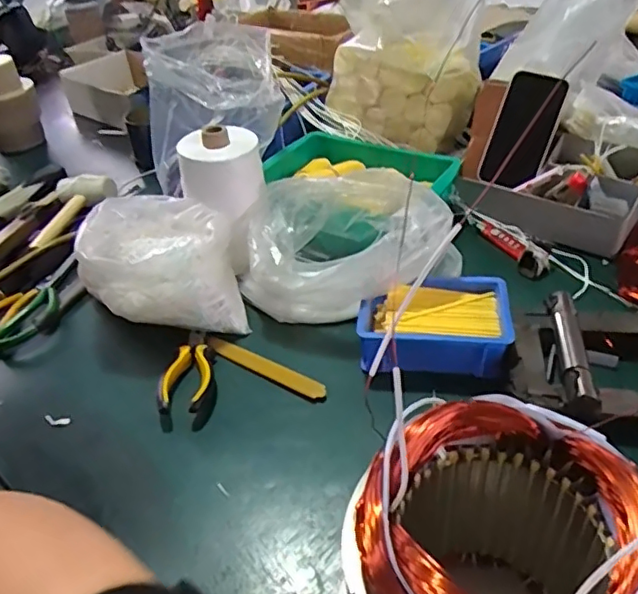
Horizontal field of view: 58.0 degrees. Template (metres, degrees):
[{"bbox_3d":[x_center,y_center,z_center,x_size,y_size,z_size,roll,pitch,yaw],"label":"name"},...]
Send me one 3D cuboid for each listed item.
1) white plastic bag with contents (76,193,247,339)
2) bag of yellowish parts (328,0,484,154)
[{"bbox_3d":[-0.168,-0.038,0.643,0.153,0.112,0.136,-7,40,-2],"label":"white plastic bag with contents"},{"bbox_3d":[0.120,-0.388,0.800,0.210,0.324,0.171,-4,40,2],"label":"bag of yellowish parts"}]

